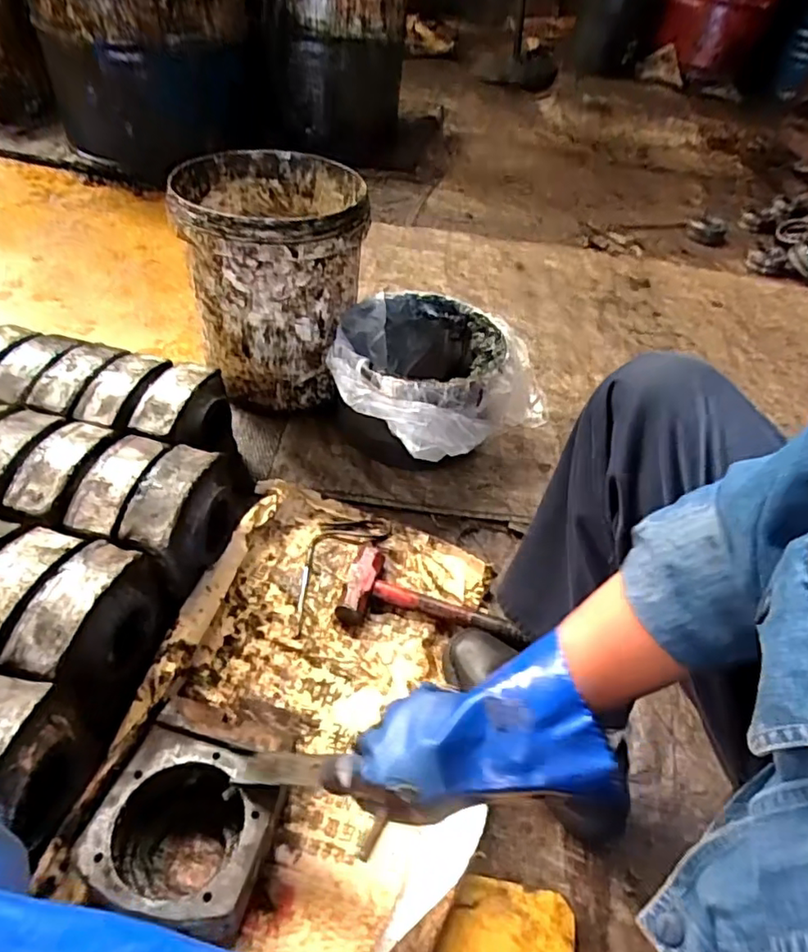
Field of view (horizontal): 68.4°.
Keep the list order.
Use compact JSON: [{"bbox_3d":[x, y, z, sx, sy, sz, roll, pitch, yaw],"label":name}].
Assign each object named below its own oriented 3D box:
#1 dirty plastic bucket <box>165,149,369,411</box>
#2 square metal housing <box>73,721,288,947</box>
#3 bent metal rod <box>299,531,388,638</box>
[{"bbox_3d":[-0.222,-0.340,1.031,0.277,0.324,0.278,-4,48,-11],"label":"dirty plastic bucket"},{"bbox_3d":[-0.214,0.349,0.599,0.161,0.083,0.159,14,47,6],"label":"square metal housing"},{"bbox_3d":[-0.115,0.133,0.872,0.084,0.011,0.207,31,51,20],"label":"bent metal rod"}]

